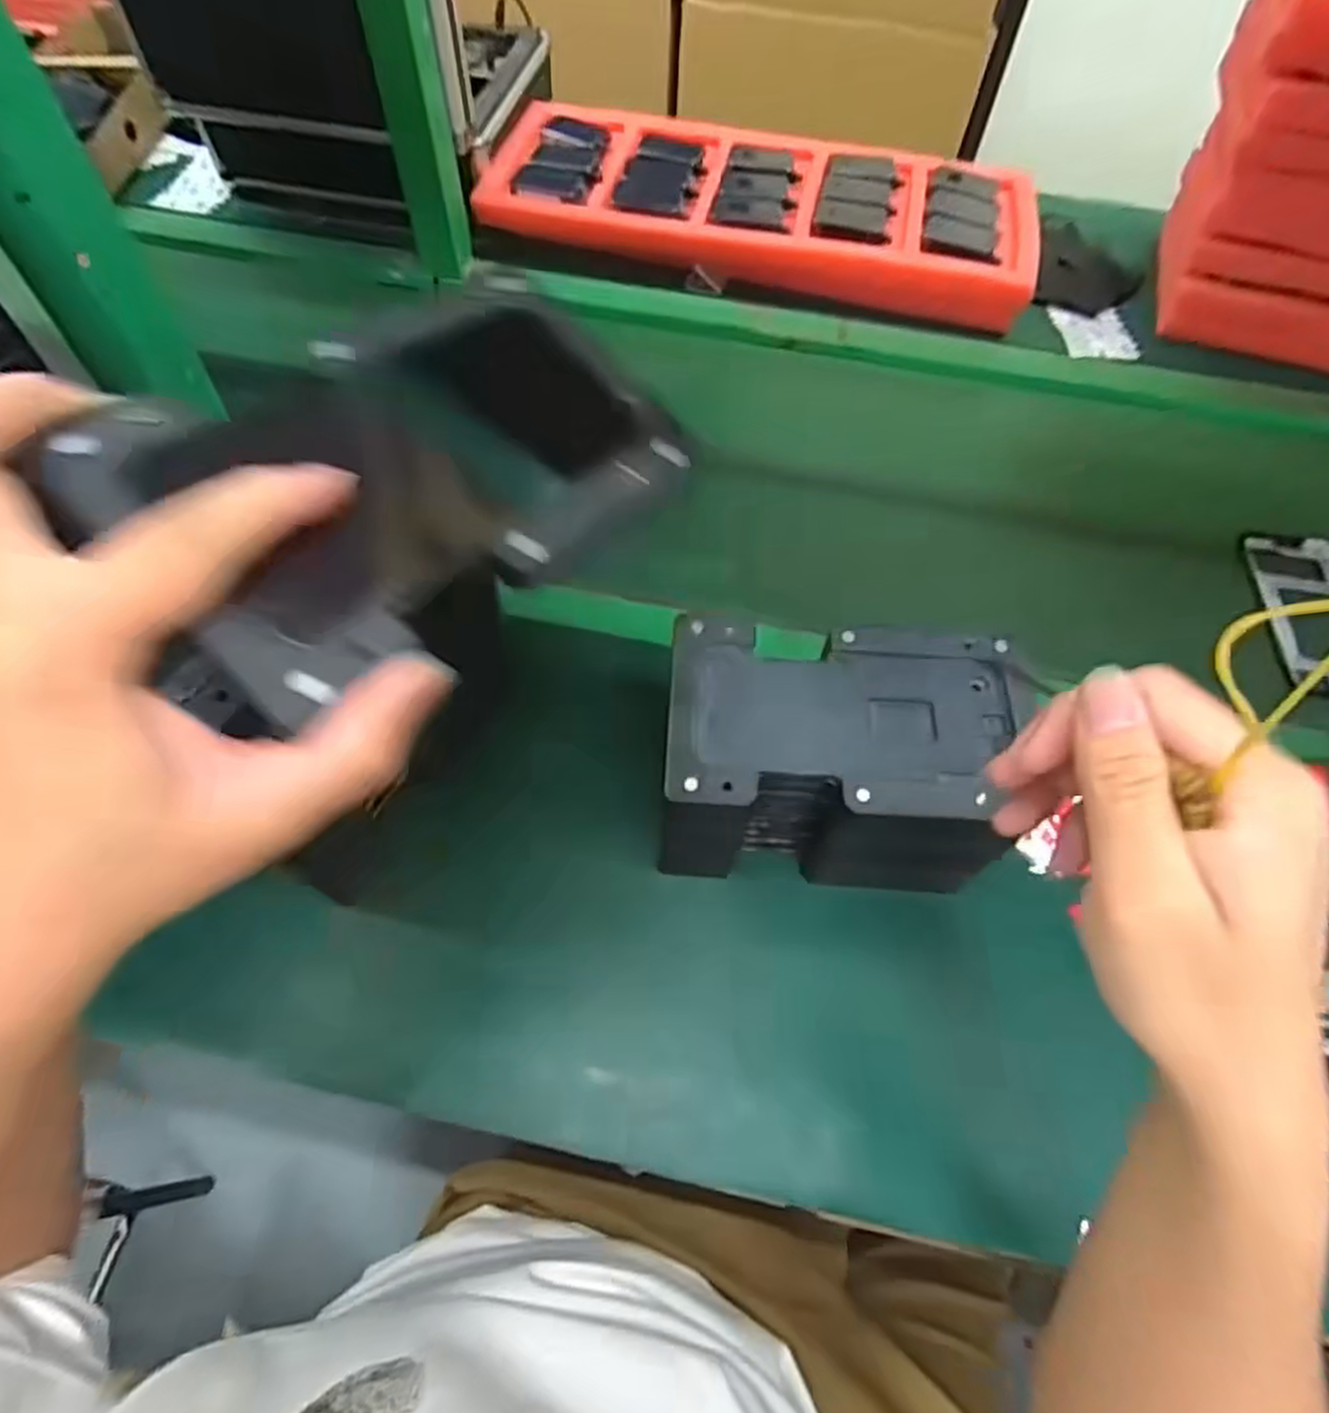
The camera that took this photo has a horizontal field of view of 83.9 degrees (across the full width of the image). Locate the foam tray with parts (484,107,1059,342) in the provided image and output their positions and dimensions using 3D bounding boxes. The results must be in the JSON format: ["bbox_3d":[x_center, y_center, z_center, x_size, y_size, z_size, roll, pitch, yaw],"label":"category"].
[{"bbox_3d":[0.100,-0.527,0.777,0.554,0.047,0.241,12,60,4],"label":"foam tray with parts"}]

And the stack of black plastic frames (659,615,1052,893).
[{"bbox_3d":[0.085,0.034,0.424,0.165,0.119,0.104,3,60,-1],"label":"stack of black plastic frames"}]

